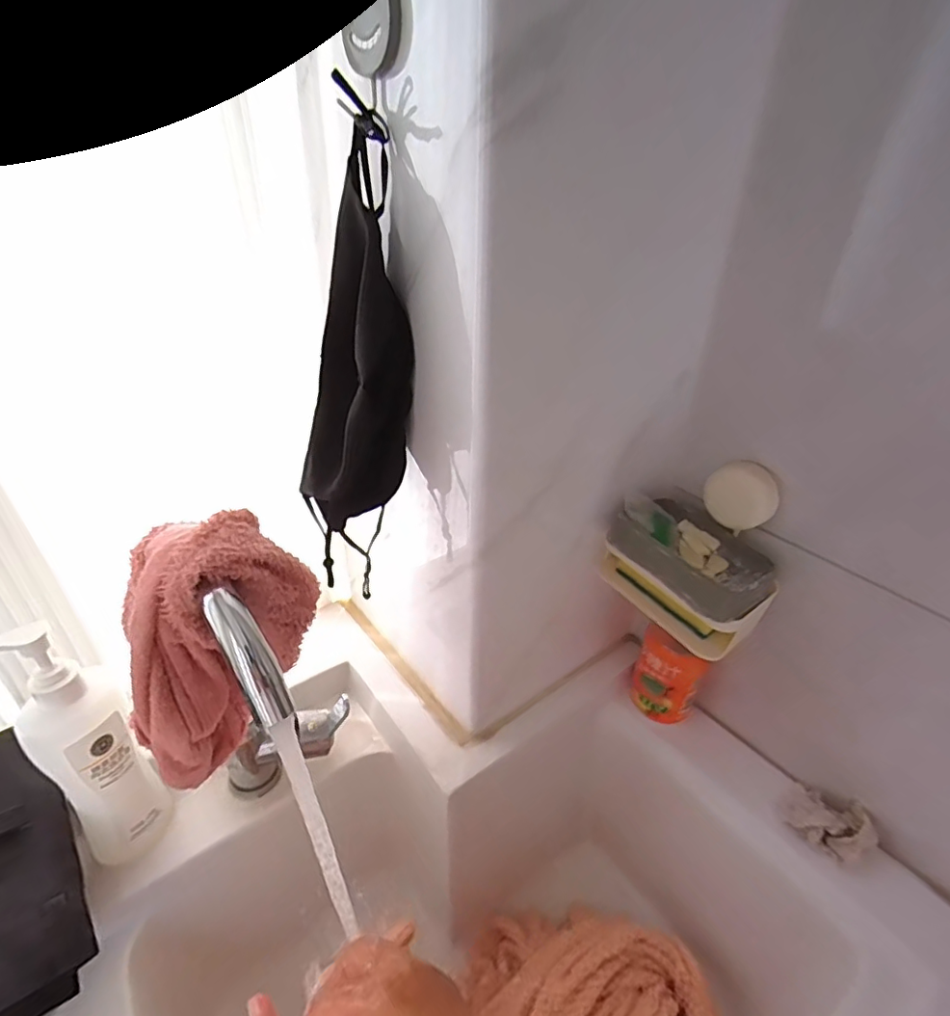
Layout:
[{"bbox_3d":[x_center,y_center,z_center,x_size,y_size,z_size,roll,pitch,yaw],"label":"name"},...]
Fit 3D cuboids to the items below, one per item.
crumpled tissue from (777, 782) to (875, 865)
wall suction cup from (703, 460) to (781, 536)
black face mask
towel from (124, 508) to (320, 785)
[{"bbox_3d":[0.300,0.264,0.463,0.069,0.036,0.052,23,39,29],"label":"crumpled tissue"},{"bbox_3d":[0.221,-0.010,0.455,0.055,0.054,0.016,47,49,9],"label":"wall suction cup"},{"bbox_3d":[-0.087,-0.084,0.391,0.086,0.312,0.063,-13,36,-21],"label":"black face mask"},{"bbox_3d":[-0.162,0.087,0.348,0.061,0.170,0.114,29,42,35],"label":"towel"}]

